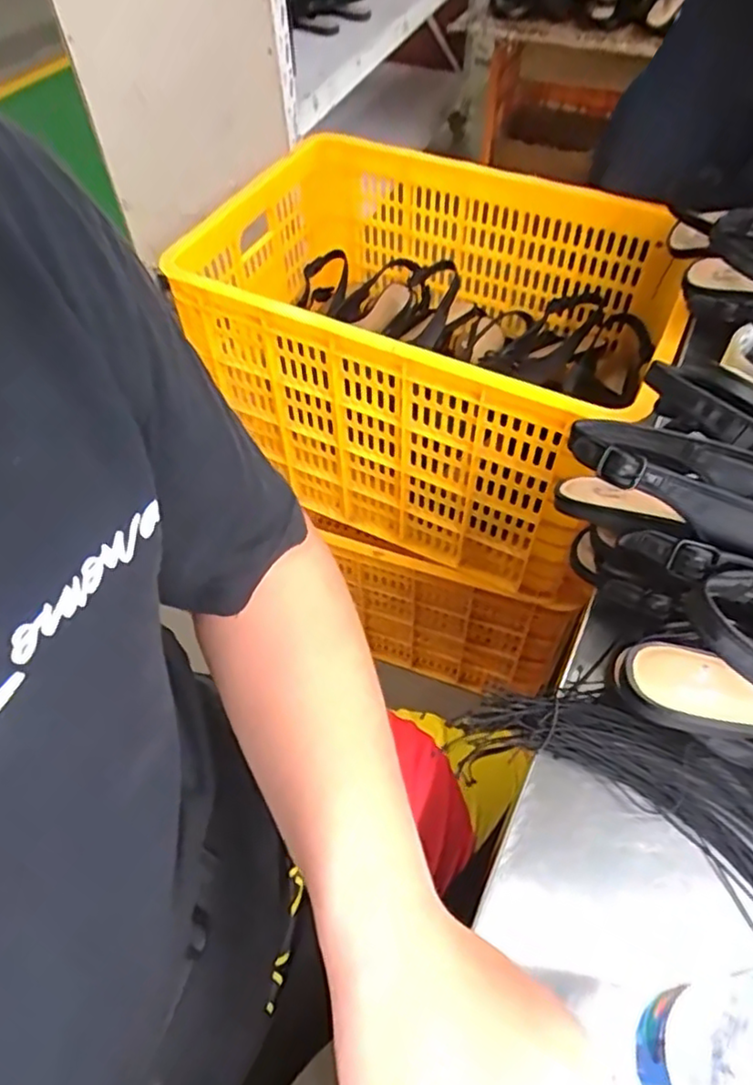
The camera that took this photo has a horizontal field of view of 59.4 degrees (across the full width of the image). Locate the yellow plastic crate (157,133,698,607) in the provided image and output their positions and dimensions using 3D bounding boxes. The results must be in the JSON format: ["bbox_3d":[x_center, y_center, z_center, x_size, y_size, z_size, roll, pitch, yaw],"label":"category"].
[{"bbox_3d":[0.063,-0.302,1.009,0.701,0.359,0.467,24,58,18],"label":"yellow plastic crate"}]

